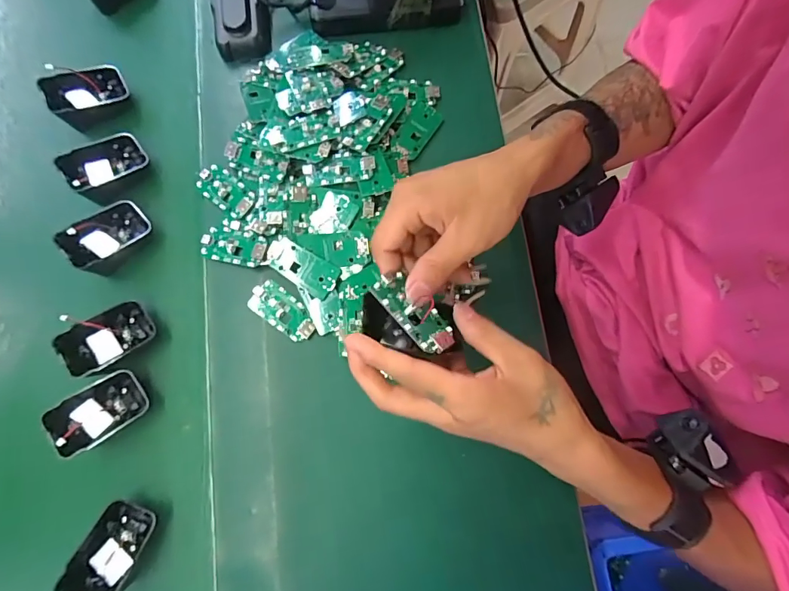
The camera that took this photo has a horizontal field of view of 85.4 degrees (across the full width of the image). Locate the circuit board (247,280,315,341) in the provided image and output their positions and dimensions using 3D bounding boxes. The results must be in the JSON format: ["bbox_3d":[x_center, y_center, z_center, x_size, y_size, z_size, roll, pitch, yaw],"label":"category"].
[{"bbox_3d":[-0.098,0.014,0.379,0.063,0.004,0.032,35,82,7],"label":"circuit board"}]

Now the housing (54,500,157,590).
[{"bbox_3d":[-0.215,0.196,0.324,0.045,0.031,0.061,21,80,4],"label":"housing"}]

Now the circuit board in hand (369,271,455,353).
[{"bbox_3d":[0.013,0.011,0.281,0.032,0.006,0.061,-24,66,-36],"label":"circuit board in hand"}]

